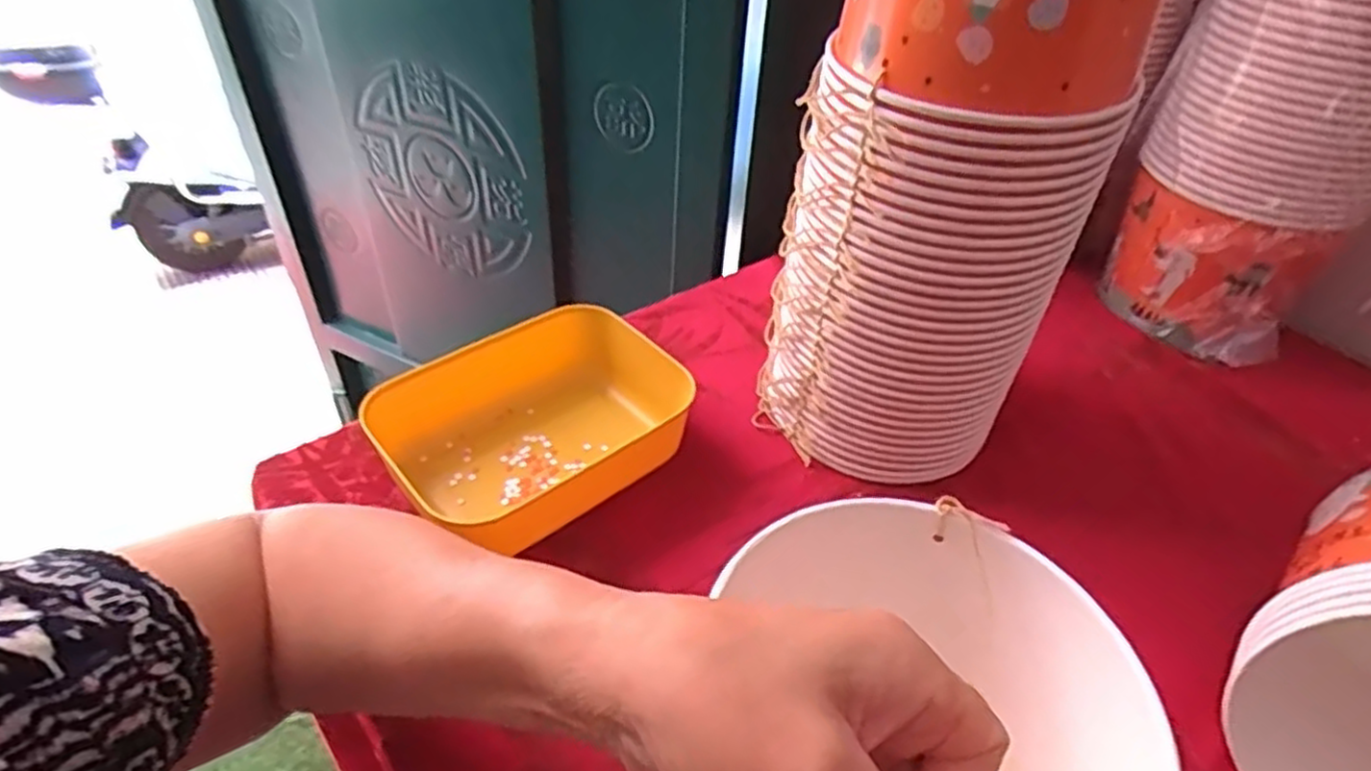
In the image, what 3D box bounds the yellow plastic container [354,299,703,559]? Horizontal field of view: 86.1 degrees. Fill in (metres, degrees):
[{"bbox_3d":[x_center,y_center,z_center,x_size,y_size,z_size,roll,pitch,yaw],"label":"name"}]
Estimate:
[{"bbox_3d":[-0.093,0.028,0.496,0.149,0.062,0.177,33,49,29],"label":"yellow plastic container"}]

